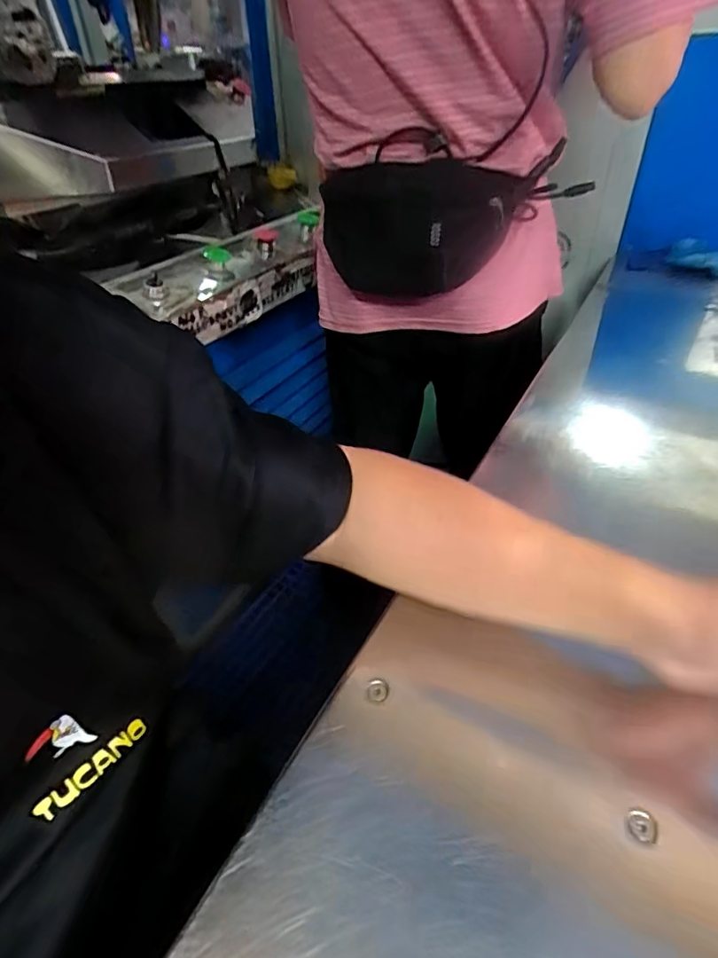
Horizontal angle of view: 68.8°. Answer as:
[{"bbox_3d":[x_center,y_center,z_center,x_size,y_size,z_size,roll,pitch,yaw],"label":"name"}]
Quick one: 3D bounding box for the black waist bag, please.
[{"bbox_3d":[0.066,-0.326,0.694,0.264,0.157,0.062,9,28,18],"label":"black waist bag"}]

